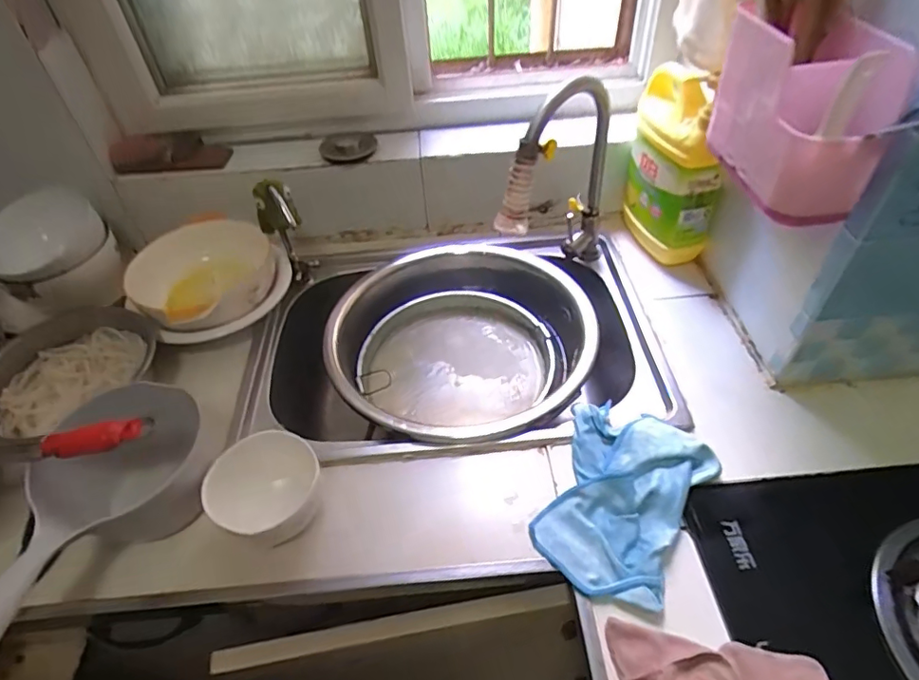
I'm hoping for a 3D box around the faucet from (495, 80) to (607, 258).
[{"bbox_3d":[0.116,-0.175,0.659,0.038,0.259,0.175,33,58,30],"label":"faucet"}]

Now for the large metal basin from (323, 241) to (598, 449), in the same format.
[{"bbox_3d":[0.003,0.004,0.714,0.320,0.094,0.330,-2,48,3],"label":"large metal basin"}]

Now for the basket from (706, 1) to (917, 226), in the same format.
[{"bbox_3d":[0.291,-0.198,0.463,0.076,0.135,0.166,-8,48,-3],"label":"basket"}]

